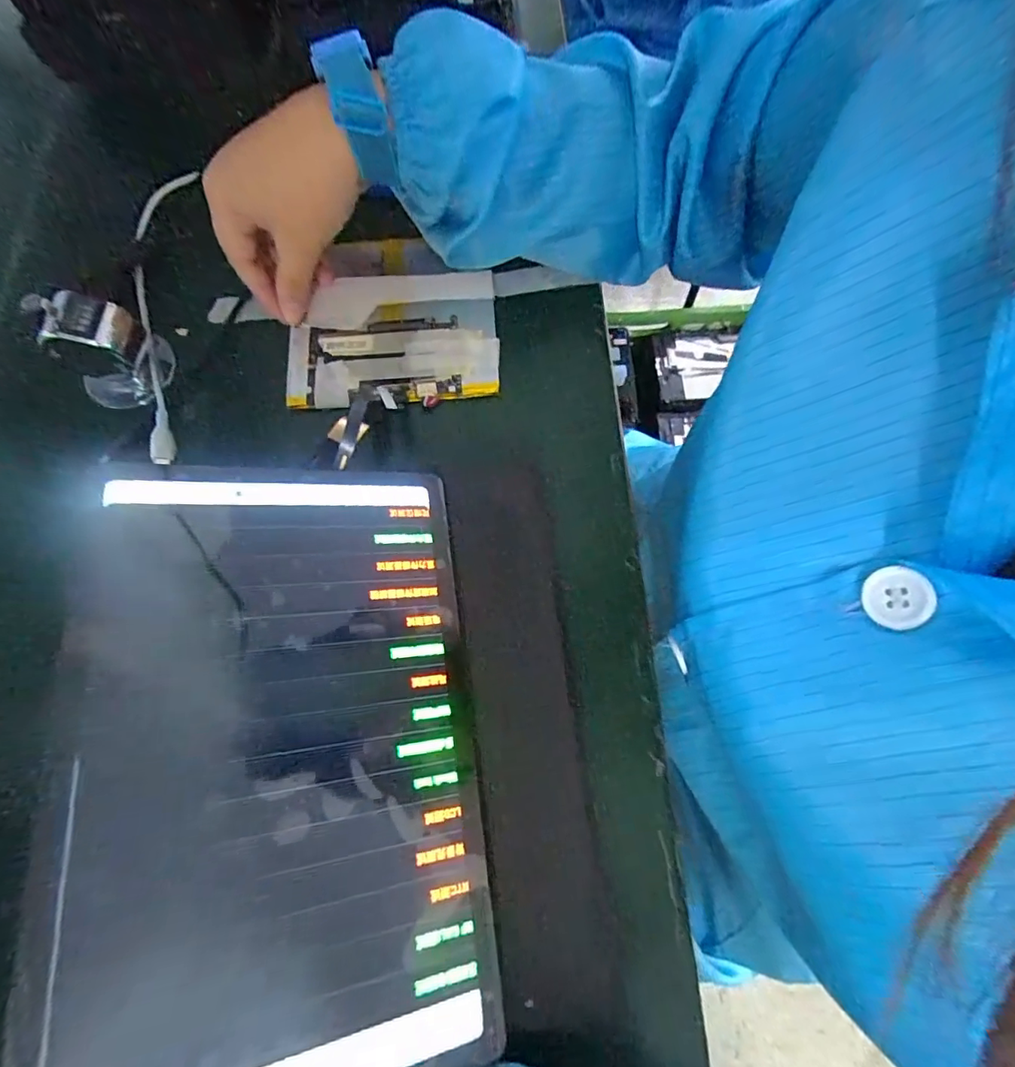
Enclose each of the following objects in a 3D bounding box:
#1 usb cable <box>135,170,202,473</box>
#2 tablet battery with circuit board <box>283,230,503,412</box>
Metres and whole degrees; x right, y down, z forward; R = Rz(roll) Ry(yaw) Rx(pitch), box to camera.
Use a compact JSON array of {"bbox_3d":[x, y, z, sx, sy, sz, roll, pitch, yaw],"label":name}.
[{"bbox_3d":[-0.223,-0.142,0.326,0.040,0.008,0.225,-11,70,7],"label":"usb cable"},{"bbox_3d":[-0.073,-0.137,0.328,0.127,0.008,0.124,-6,73,-2],"label":"tablet battery with circuit board"}]

